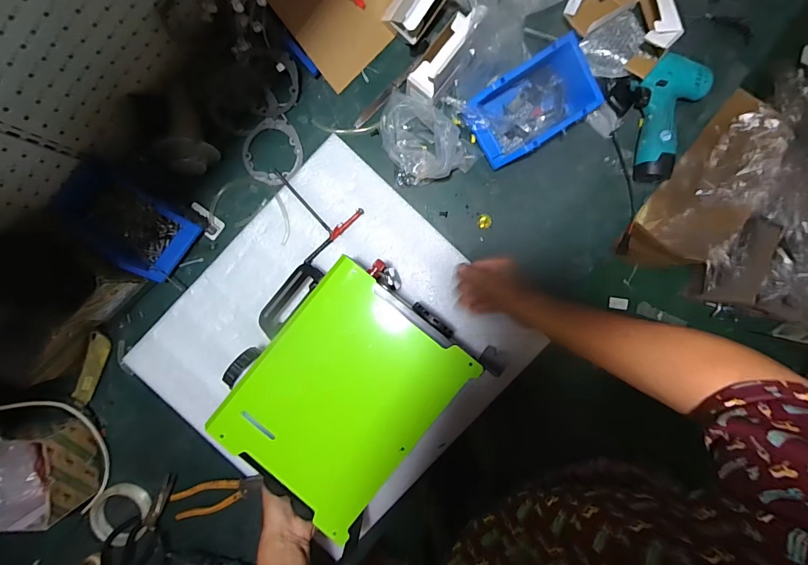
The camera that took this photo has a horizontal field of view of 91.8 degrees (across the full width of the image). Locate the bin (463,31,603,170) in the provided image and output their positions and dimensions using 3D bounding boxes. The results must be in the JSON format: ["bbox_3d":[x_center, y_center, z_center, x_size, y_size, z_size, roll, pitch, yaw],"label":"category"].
[{"bbox_3d":[0.195,-0.274,0.619,0.190,0.076,0.116,-32,91,0],"label":"bin"}]

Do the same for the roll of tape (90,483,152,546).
[{"bbox_3d":[-0.478,0.395,0.669,0.087,0.032,0.097,-28,91,1],"label":"roll of tape"}]

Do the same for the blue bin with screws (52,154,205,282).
[{"bbox_3d":[-0.441,-0.096,0.628,0.193,0.057,0.129,38,90,-1],"label":"blue bin with screws"}]

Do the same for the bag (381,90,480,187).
[{"bbox_3d":[0.043,-0.239,0.621,0.156,0.069,0.143,-8,91,0],"label":"bag"}]

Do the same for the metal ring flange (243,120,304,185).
[{"bbox_3d":[-0.223,-0.221,0.667,0.099,0.012,0.107,0,91,0],"label":"metal ring flange"}]

